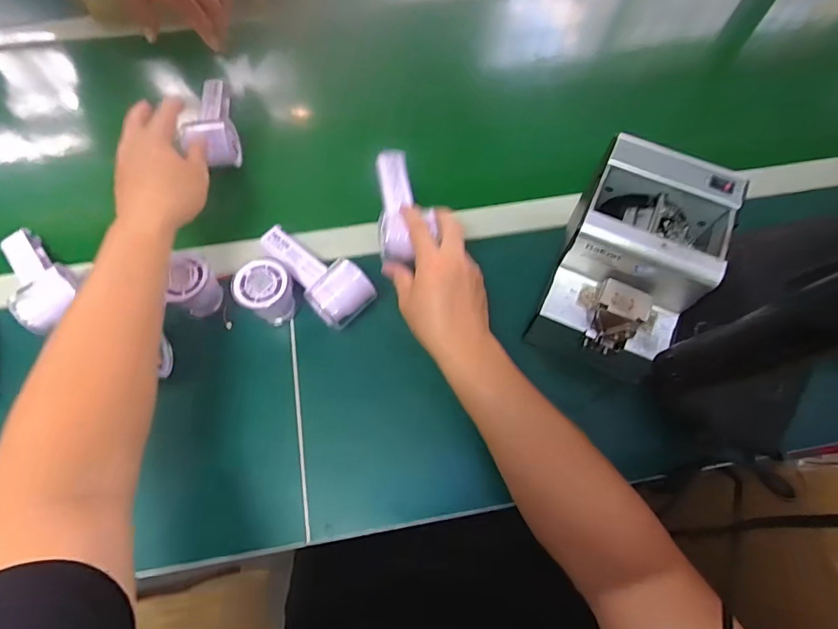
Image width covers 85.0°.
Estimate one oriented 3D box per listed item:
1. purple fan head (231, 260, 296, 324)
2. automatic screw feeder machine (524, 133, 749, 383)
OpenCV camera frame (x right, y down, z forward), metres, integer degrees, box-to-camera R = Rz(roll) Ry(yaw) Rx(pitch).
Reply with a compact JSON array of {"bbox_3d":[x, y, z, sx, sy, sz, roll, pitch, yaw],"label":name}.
[{"bbox_3d":[-0.163,-0.020,0.501,0.058,0.068,0.055,-28,69,-11],"label":"purple fan head"},{"bbox_3d":[0.201,-0.050,0.436,0.122,0.115,0.178,24,69,10],"label":"automatic screw feeder machine"}]

